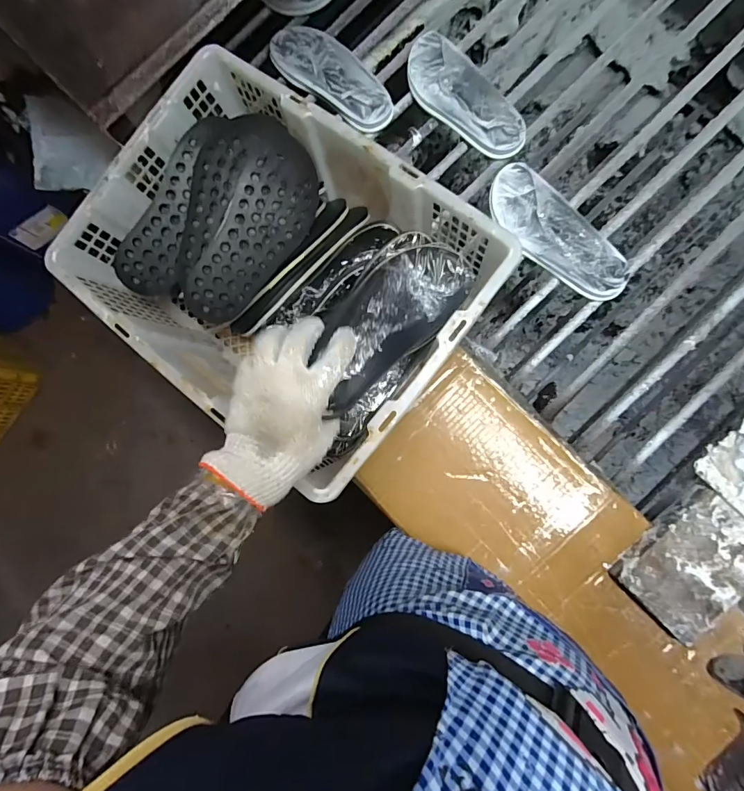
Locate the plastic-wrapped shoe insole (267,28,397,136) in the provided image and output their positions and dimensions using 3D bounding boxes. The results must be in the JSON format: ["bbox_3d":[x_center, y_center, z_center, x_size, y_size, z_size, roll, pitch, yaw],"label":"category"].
[{"bbox_3d":[-0.071,-0.558,0.720,0.256,0.016,0.097,41,92,10],"label":"plastic-wrapped shoe insole"}]

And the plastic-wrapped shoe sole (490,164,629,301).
[{"bbox_3d":[0.276,-0.244,0.633,0.098,0.017,0.246,-37,81,4],"label":"plastic-wrapped shoe sole"}]

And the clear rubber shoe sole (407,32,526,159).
[{"bbox_3d":[0.146,-0.483,0.676,0.088,0.017,0.253,-41,81,3],"label":"clear rubber shoe sole"}]

